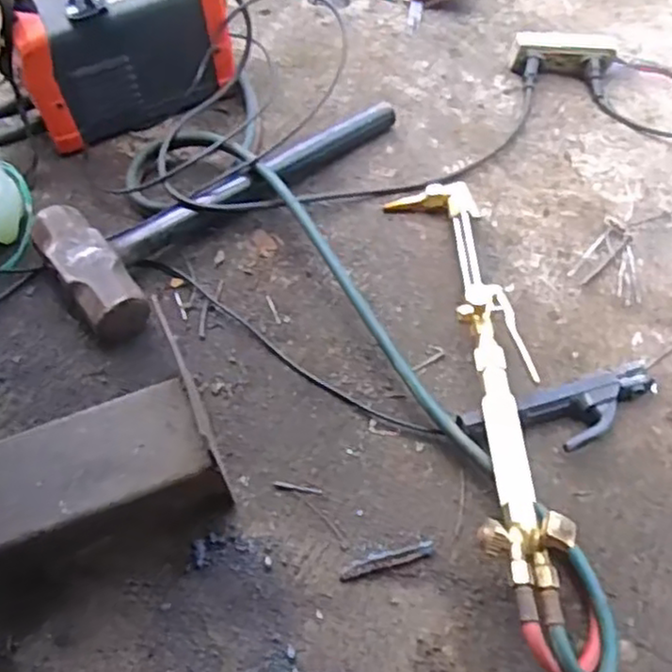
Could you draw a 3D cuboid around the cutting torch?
[{"bbox_3d":[0.143,0.028,0.669,0.104,0.082,0.488,-8,59,-2],"label":"cutting torch"}]

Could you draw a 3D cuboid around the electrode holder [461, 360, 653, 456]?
[{"bbox_3d":[0.216,0.075,0.669,0.195,0.031,0.060,-18,61,-6],"label":"electrode holder"}]

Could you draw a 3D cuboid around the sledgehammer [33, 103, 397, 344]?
[{"bbox_3d":[-0.129,-0.177,0.816,0.437,0.067,0.160,-41,66,-20],"label":"sledgehammer"}]

